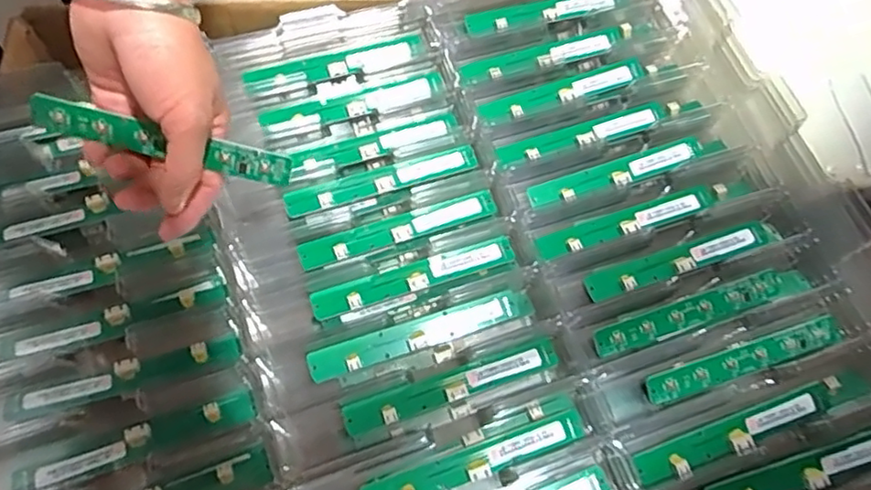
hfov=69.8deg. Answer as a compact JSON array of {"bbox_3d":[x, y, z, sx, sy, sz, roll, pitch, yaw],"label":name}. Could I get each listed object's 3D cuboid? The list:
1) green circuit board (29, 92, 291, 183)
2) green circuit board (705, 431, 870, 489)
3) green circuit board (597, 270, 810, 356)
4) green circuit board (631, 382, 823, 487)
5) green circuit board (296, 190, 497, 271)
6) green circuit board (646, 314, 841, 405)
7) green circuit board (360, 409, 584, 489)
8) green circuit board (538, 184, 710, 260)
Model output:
[{"bbox_3d":[-0.149,-0.056,0.344,0.136,0.022,0.005,14,30,-8],"label":"green circuit board"},{"bbox_3d":[0.230,0.141,0.386,0.134,0.007,0.021,-15,71,-8],"label":"green circuit board"},{"bbox_3d":[0.183,0.042,0.421,0.163,0.007,0.020,-17,72,-9],"label":"green circuit board"},{"bbox_3d":[0.188,0.120,0.392,0.134,0.008,0.022,-19,72,-10],"label":"green circuit board"},{"bbox_3d":[-0.026,-0.012,0.429,0.138,0.011,0.020,-19,72,-9],"label":"green circuit board"},{"bbox_3d":[0.204,0.074,0.411,0.140,0.008,0.018,-16,72,-9],"label":"green circuit board"},{"bbox_3d":[0.024,0.130,0.375,0.139,0.007,0.022,-18,54,-12],"label":"green circuit board"},{"bbox_3d":[0.136,-0.018,0.444,0.140,0.010,0.020,-18,72,-9],"label":"green circuit board"}]

